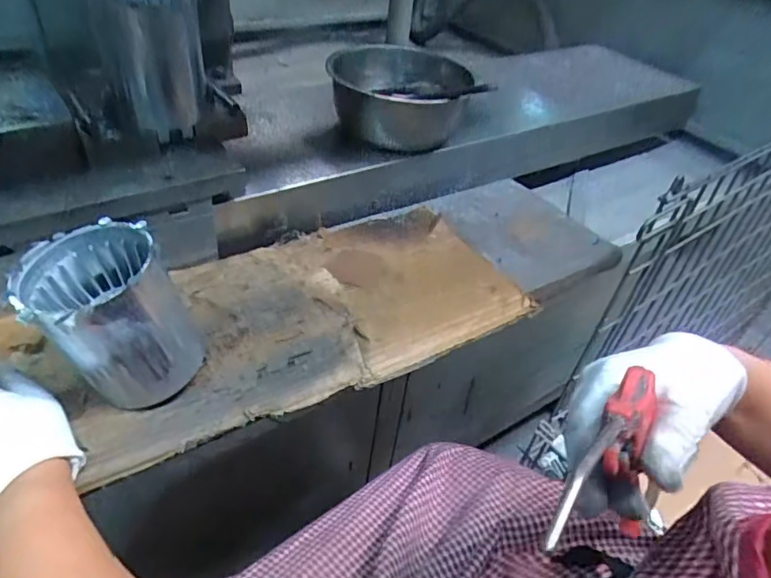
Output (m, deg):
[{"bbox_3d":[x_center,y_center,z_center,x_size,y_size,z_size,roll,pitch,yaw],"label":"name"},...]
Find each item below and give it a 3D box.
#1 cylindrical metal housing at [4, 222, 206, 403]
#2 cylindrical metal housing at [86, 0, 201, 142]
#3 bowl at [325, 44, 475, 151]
[{"bbox_3d":[-0.204,0.026,0.403,0.093,0.122,0.086,3,41,-3],"label":"cylindrical metal housing"},{"bbox_3d":[-0.224,-0.223,0.520,0.088,0.133,0.087,-15,45,-22],"label":"cylindrical metal housing"},{"bbox_3d":[0.016,-0.248,0.704,0.169,0.091,0.176,5,41,-4],"label":"bowl"}]

